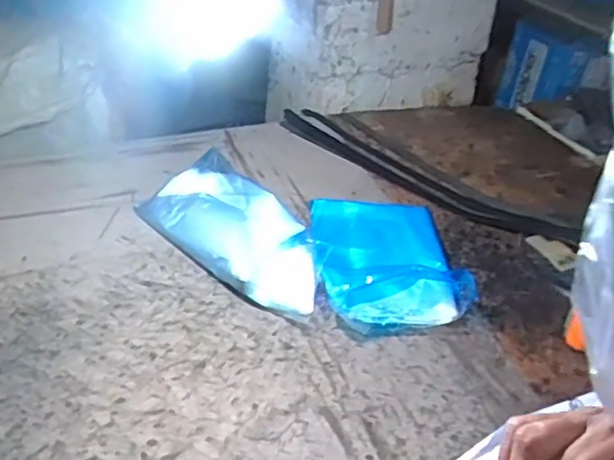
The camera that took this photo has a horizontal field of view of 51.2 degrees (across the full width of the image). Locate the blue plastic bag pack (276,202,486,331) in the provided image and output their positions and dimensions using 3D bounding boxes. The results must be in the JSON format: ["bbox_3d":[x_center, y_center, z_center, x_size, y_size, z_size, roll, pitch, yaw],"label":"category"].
[{"bbox_3d":[0.113,0.033,1.102,0.269,0.078,0.339,-1,35,-11],"label":"blue plastic bag pack"}]

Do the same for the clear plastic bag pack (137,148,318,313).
[{"bbox_3d":[-0.121,-0.001,1.120,0.181,0.085,0.405,-26,46,-38],"label":"clear plastic bag pack"}]

